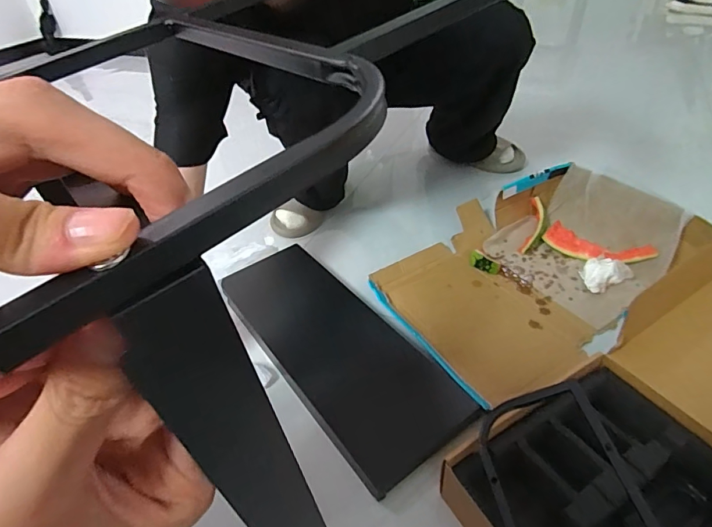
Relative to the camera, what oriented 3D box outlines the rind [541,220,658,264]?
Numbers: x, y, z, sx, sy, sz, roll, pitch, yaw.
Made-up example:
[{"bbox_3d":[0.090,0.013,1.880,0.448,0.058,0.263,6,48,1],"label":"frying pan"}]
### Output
[{"bbox_3d":[0.425,-0.026,0.790,0.179,0.035,0.063,26,49,32],"label":"rind"}]

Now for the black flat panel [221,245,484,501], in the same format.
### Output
[{"bbox_3d":[-0.043,0.117,0.678,0.164,0.031,0.455,-28,44,-25],"label":"black flat panel"}]

